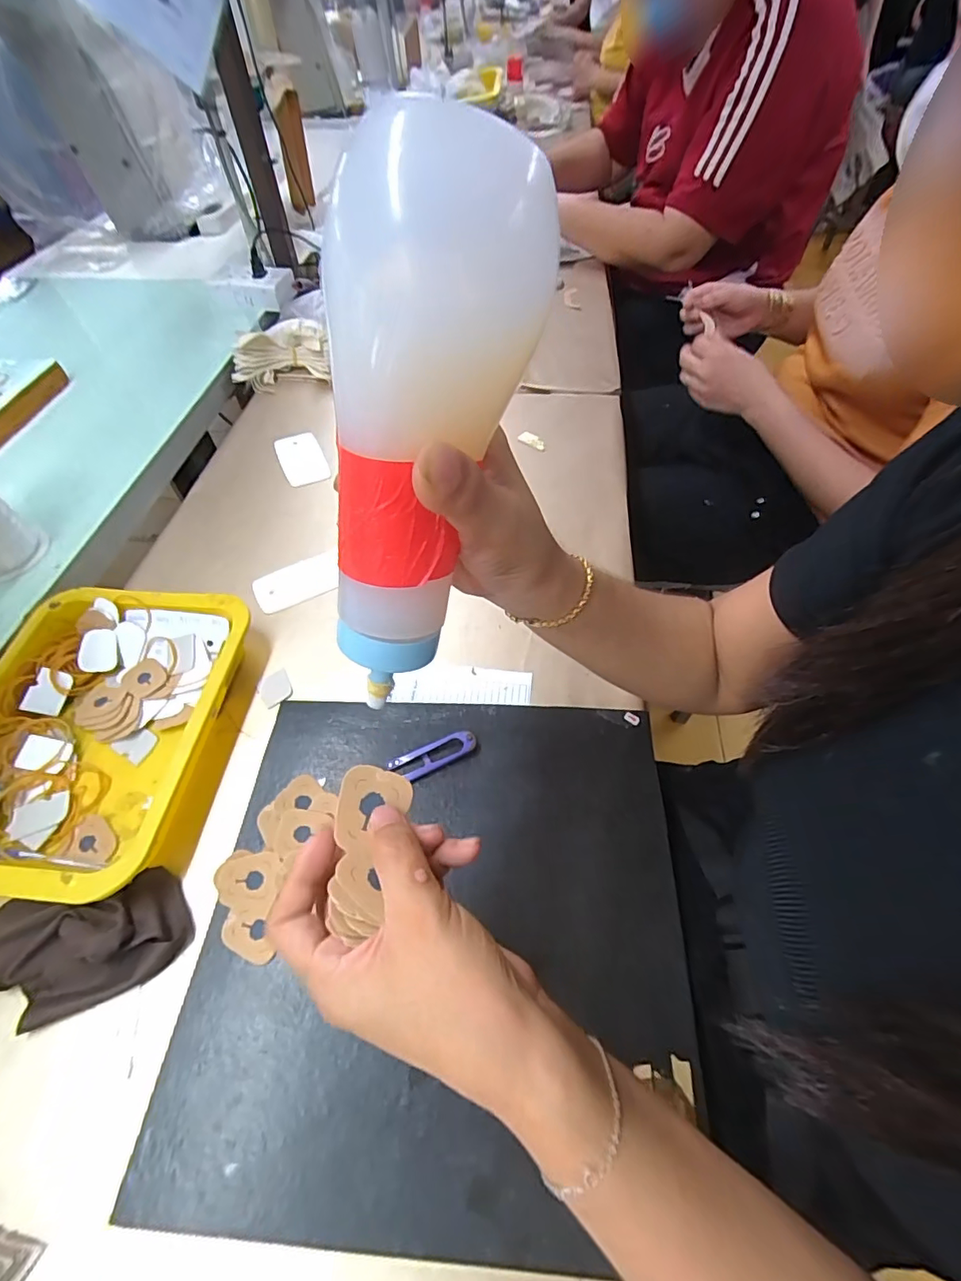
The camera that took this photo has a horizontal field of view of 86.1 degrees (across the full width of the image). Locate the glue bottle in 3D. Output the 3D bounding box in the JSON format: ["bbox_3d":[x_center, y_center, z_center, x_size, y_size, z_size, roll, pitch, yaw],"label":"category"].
[{"bbox_3d":[-0.025,-0.064,0.184,0.061,0.173,0.070,15,16,11],"label":"glue bottle"}]

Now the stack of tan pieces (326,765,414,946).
[{"bbox_3d":[-0.051,0.092,0.229,0.031,0.014,0.071,1,50,2],"label":"stack of tan pieces"}]

